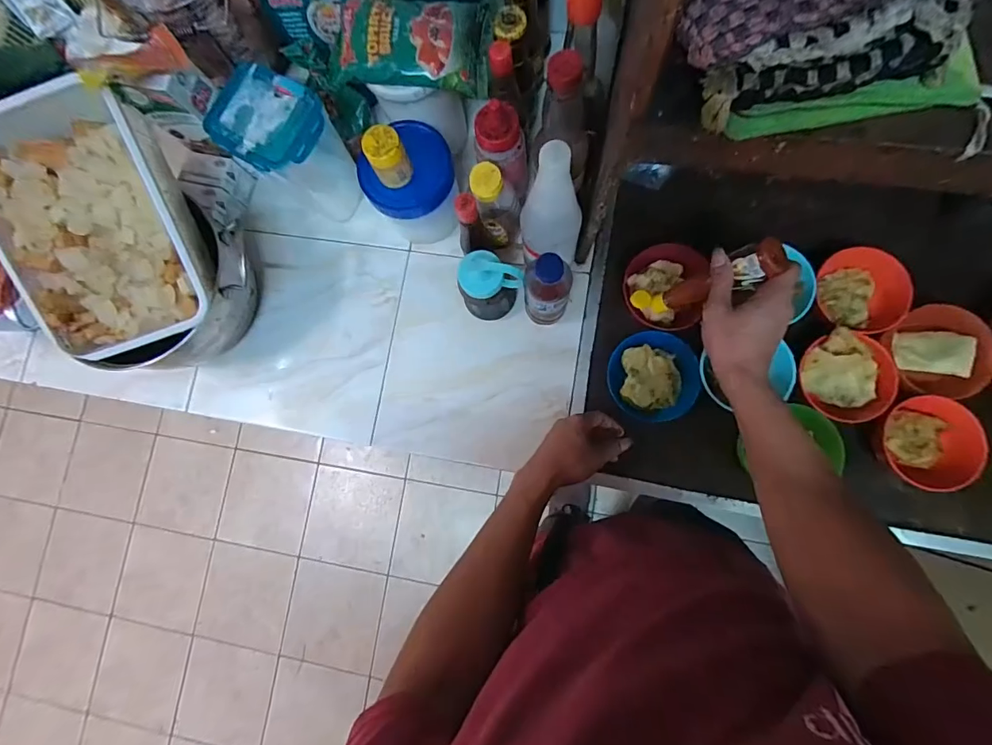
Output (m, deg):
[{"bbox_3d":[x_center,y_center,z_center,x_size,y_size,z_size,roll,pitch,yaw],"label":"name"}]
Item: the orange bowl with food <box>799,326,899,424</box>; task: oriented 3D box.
[{"bbox_3d":[0.441,0.004,0.561,0.103,0.055,0.096,23,86,8],"label":"orange bowl with food"}]

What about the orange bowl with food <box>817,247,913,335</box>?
[{"bbox_3d":[0.469,-0.106,0.576,0.096,0.052,0.114,-16,81,4],"label":"orange bowl with food"}]

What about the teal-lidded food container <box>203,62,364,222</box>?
[{"bbox_3d":[-0.272,-0.298,0.615,0.129,0.178,0.107,31,87,9],"label":"teal-lidded food container"}]

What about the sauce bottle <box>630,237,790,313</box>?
[{"bbox_3d":[0.243,-0.102,0.517,0.048,0.168,0.037,0,80,-35],"label":"sauce bottle"}]

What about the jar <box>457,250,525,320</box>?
[{"bbox_3d":[-0.009,-0.114,0.597,0.063,0.121,0.073,42,89,9],"label":"jar"}]

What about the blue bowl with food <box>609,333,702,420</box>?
[{"bbox_3d":[0.208,0.007,0.602,0.110,0.055,0.115,-1,82,6],"label":"blue bowl with food"}]

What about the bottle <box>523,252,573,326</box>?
[{"bbox_3d":[0.066,-0.101,0.567,0.053,0.166,0.053,-1,82,6],"label":"bottle"}]

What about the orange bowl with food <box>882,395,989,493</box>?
[{"bbox_3d":[0.523,0.089,0.547,0.094,0.060,0.111,-10,82,5],"label":"orange bowl with food"}]

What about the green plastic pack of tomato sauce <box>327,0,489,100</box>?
[{"bbox_3d":[-0.101,-0.386,0.525,0.178,0.042,0.101,0,83,6],"label":"green plastic pack of tomato sauce"}]

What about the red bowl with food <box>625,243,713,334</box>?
[{"bbox_3d":[0.234,-0.116,0.611,0.114,0.051,0.119,-1,82,6],"label":"red bowl with food"}]

